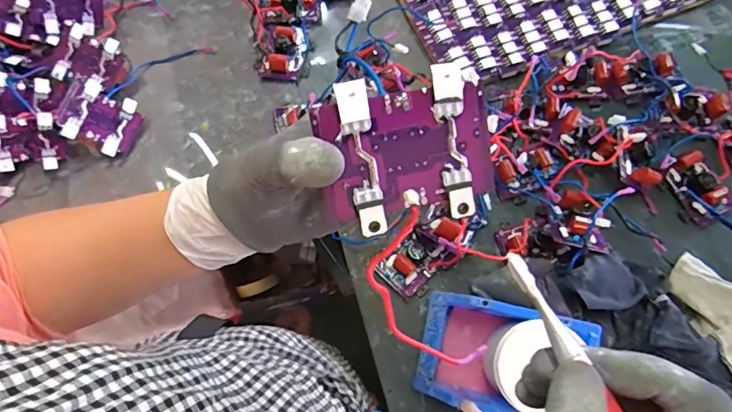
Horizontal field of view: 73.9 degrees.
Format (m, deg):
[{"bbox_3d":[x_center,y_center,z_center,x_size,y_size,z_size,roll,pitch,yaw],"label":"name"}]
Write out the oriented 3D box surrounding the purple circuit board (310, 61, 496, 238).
[{"bbox_3d":[0.024,-0.031,0.268,0.093,0.012,0.081,-14,104,-7],"label":"purple circuit board"}]

